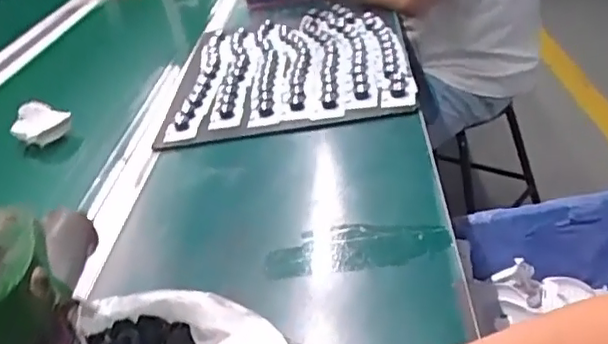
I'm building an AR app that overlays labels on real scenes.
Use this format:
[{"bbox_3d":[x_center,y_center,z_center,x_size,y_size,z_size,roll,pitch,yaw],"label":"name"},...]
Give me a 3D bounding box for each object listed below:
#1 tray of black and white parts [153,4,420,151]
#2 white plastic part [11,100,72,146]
[{"bbox_3d":[-0.013,-0.170,0.949,0.342,0.029,0.404,-6,31,8],"label":"tray of black and white parts"},{"bbox_3d":[-0.380,-0.068,0.872,0.094,0.031,0.064,15,38,33],"label":"white plastic part"}]

